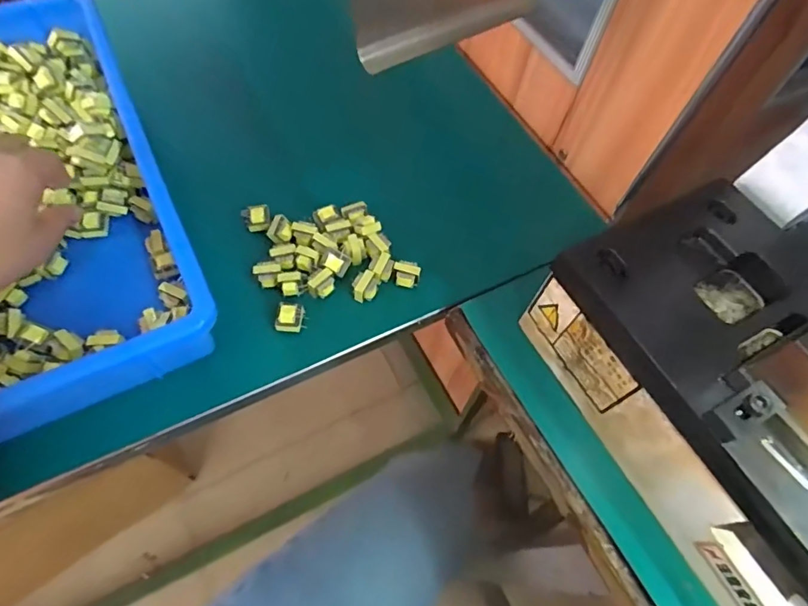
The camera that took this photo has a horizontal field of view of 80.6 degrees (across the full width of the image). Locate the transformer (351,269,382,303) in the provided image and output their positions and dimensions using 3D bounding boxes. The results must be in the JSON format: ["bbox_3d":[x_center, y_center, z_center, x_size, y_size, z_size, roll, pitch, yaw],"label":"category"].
[{"bbox_3d":[-0.028,-0.012,0.354,0.017,0.013,0.022,20,61,7],"label":"transformer"}]

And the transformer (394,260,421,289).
[{"bbox_3d":[0.002,-0.022,0.364,0.020,0.013,0.017,13,61,3],"label":"transformer"}]

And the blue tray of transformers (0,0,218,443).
[{"bbox_3d":[-0.300,-0.074,0.338,0.236,0.065,0.362,-24,65,-17],"label":"blue tray of transformers"}]

